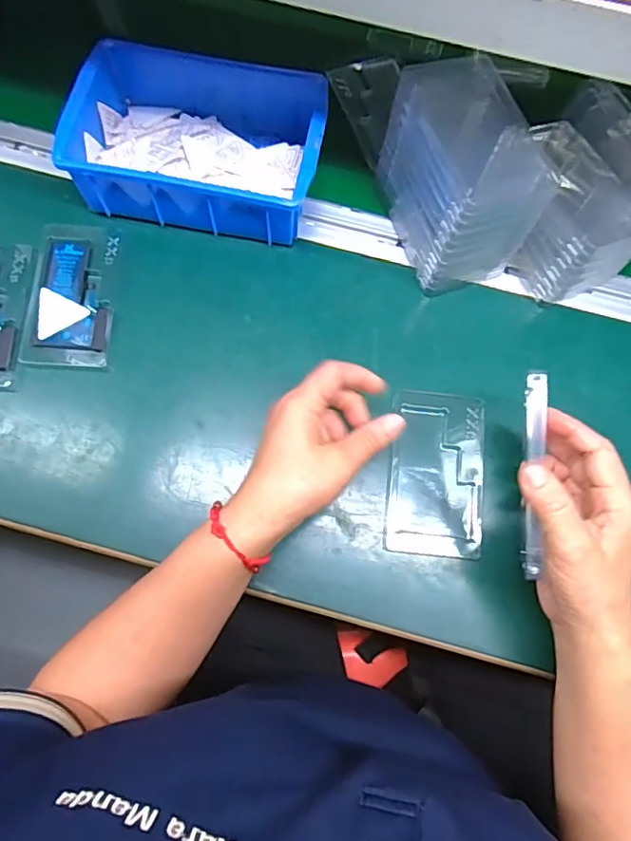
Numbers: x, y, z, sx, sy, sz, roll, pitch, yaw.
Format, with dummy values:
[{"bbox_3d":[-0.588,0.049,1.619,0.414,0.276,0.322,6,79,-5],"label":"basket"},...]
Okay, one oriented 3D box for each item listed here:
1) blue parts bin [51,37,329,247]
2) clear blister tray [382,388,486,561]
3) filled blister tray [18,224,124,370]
[{"bbox_3d":[-0.094,-0.240,0.461,0.198,0.066,0.145,9,75,1],"label":"blue parts bin"},{"bbox_3d":[0.095,0.041,0.429,0.073,0.009,0.127,6,75,0],"label":"clear blister tray"},{"bbox_3d":[-0.201,-0.104,0.452,0.069,0.011,0.121,5,75,0],"label":"filled blister tray"}]

